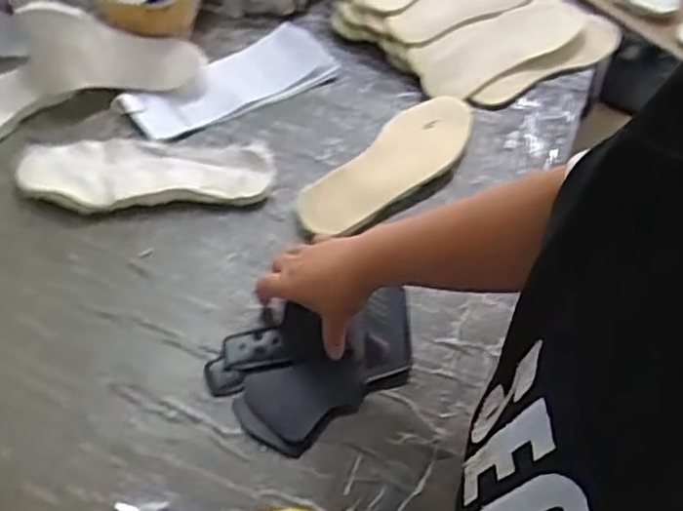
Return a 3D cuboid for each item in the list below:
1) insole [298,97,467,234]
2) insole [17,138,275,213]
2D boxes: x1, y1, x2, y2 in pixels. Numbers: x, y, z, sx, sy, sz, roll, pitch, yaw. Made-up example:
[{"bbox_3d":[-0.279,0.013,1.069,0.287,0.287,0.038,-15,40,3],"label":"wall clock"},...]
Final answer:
[{"bbox_3d":[0.067,-0.107,0.831,0.086,0.027,0.276,40,58,12],"label":"insole"},{"bbox_3d":[-0.221,-0.096,0.803,0.276,0.016,0.099,2,53,-3],"label":"insole"}]

